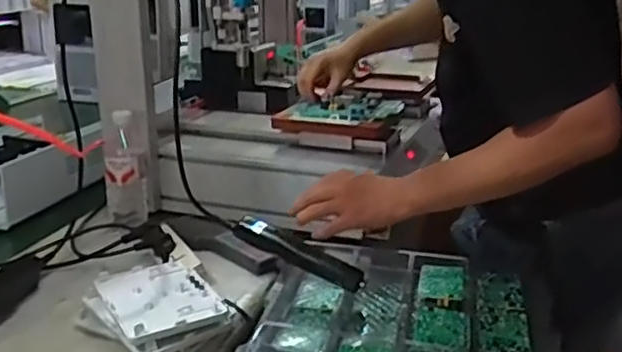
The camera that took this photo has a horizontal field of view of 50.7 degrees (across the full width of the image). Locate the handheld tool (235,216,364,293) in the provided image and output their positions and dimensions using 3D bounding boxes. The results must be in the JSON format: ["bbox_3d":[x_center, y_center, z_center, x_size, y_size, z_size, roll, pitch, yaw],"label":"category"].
[{"bbox_3d":[-0.017,0.109,0.939,0.202,0.046,0.030,23,26,21],"label":"handheld tool"}]

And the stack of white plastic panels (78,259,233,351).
[{"bbox_3d":[-0.206,0.180,0.897,0.199,0.056,0.162,19,25,41],"label":"stack of white plastic panels"}]

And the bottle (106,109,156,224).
[{"bbox_3d":[-0.327,-0.012,1.164,0.068,0.193,0.051,5,19,9],"label":"bottle"}]

